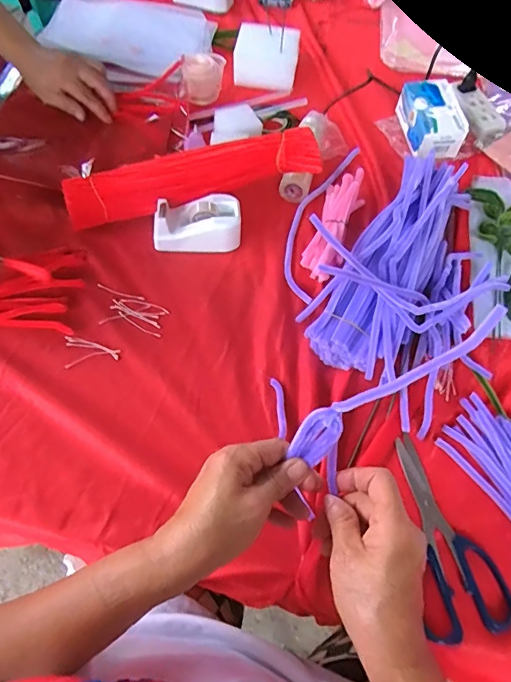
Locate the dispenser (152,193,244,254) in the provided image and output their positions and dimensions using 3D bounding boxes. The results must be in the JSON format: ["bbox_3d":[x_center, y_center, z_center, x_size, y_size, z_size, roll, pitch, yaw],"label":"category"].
[{"bbox_3d":[-0.067,-0.132,0.518,0.100,0.044,0.050,-4,62,-5],"label":"dispenser"}]

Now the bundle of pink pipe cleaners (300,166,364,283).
[{"bbox_3d":[0.097,-0.143,0.543,0.045,0.032,0.162,20,63,8],"label":"bundle of pink pipe cleaners"}]

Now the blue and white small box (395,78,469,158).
[{"bbox_3d":[0.243,-0.304,0.626,0.073,0.050,0.115,-9,63,-7],"label":"blue and white small box"}]

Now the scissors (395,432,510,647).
[{"bbox_3d":[0.170,0.165,0.400,0.070,0.012,0.166,-4,62,-5],"label":"scissors"}]

